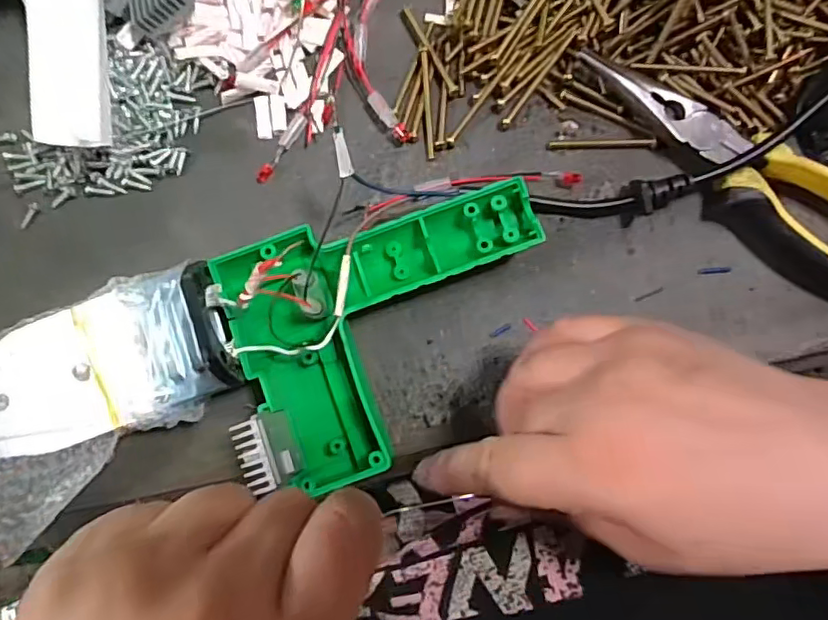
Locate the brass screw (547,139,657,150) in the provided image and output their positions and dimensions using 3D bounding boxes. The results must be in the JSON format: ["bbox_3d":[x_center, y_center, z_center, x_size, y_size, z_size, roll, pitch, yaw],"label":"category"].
[{"bbox_3d":[0.096,-0.085,0.287,0.056,0.005,0.004,-3,85,-2],"label":"brass screw"}]

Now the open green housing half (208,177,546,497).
[{"bbox_3d":[-0.008,0.010,0.266,0.147,0.035,0.116,-18,86,-3],"label":"open green housing half"}]

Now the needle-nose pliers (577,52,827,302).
[{"bbox_3d":[0.166,-0.068,0.282,0.182,0.019,0.045,37,85,2],"label":"needle-nose pliers"}]

